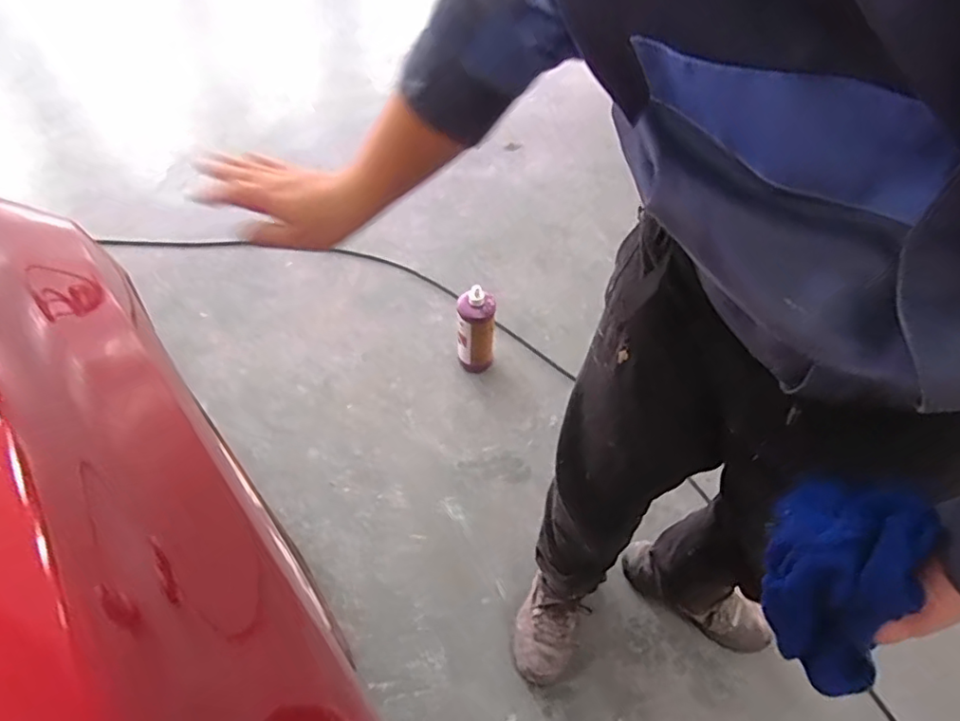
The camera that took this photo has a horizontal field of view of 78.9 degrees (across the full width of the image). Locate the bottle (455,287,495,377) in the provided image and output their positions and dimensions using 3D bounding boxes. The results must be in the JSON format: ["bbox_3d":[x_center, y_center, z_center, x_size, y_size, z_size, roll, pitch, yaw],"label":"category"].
[{"bbox_3d":[-0.009,-0.059,1.303,0.080,0.230,0.082,0,52,0],"label":"bottle"}]

